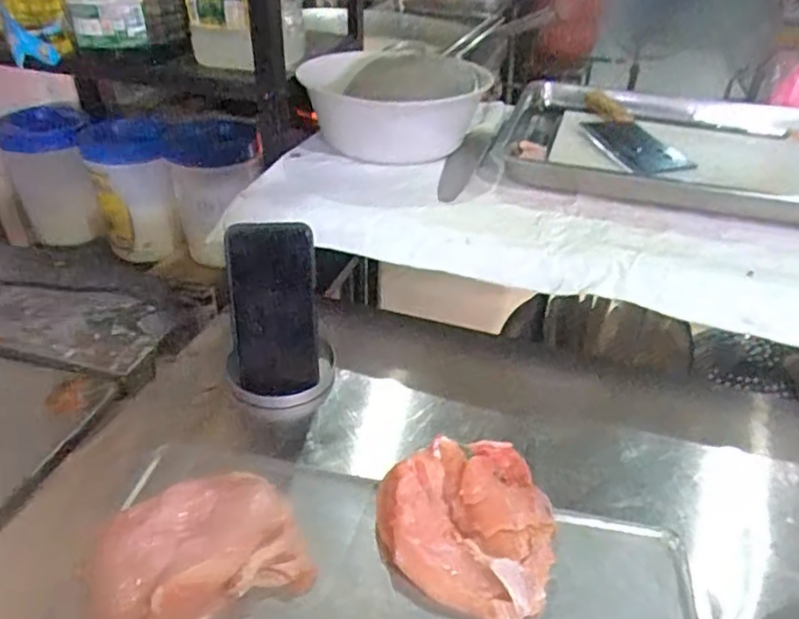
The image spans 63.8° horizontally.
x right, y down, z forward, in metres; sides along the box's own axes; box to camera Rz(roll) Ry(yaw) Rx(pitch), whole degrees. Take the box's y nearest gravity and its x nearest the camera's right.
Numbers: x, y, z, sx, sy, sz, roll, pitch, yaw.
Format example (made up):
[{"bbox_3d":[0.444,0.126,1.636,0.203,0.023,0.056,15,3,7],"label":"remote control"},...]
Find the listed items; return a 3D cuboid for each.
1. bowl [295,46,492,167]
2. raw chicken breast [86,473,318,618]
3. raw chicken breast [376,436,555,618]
[{"bbox_3d":[-0.010,-0.312,0.964,0.258,0.093,0.257,1,35,-1],"label":"bowl"},{"bbox_3d":[-0.152,0.175,0.482,0.144,0.038,0.117,-16,38,-23],"label":"raw chicken breast"},{"bbox_3d":[0.055,0.161,0.515,0.137,0.029,0.146,1,35,-1],"label":"raw chicken breast"}]

